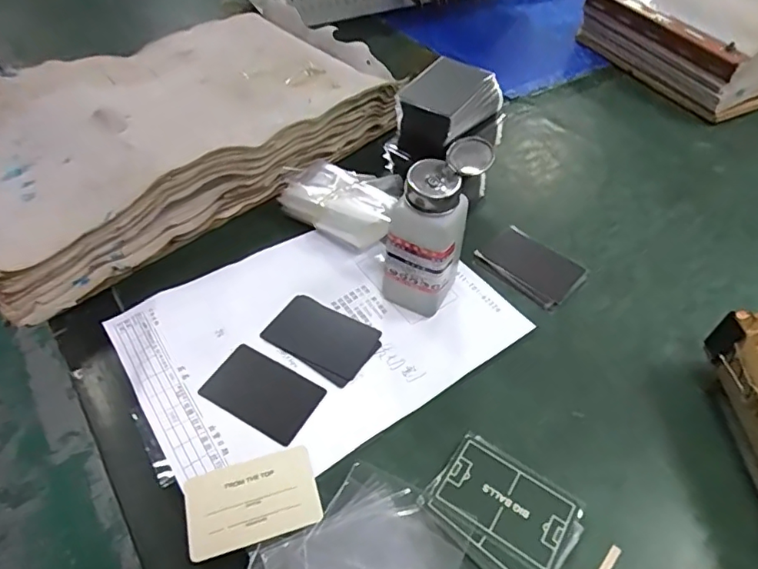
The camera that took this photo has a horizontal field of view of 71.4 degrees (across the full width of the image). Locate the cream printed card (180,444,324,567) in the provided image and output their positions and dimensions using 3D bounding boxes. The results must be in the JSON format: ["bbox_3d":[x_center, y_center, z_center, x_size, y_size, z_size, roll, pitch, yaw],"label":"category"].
[{"bbox_3d":[-0.085,0.144,0.352,0.085,0.004,0.056,-15,52,-12],"label":"cream printed card"}]

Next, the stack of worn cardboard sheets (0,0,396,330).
[{"bbox_3d":[-0.215,-0.174,0.565,0.254,0.085,0.448,37,57,26],"label":"stack of worn cardboard sheets"}]

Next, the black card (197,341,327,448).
[{"bbox_3d":[-0.089,0.082,0.405,0.083,0.004,0.053,25,52,18],"label":"black card"}]

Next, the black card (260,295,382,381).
[{"bbox_3d":[-0.049,0.043,0.451,0.089,0.004,0.054,23,53,16],"label":"black card"}]

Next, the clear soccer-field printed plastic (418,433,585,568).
[{"bbox_3d":[0.082,0.148,0.347,0.091,0.009,0.073,35,56,25],"label":"clear soccer-field printed plastic"}]

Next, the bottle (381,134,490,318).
[{"bbox_3d":[0.044,-0.042,0.434,0.060,0.139,0.074,30,54,22],"label":"bottle"}]

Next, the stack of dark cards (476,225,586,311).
[{"bbox_3d":[0.144,-0.018,0.503,0.092,0.007,0.067,37,57,26],"label":"stack of dark cards"}]

